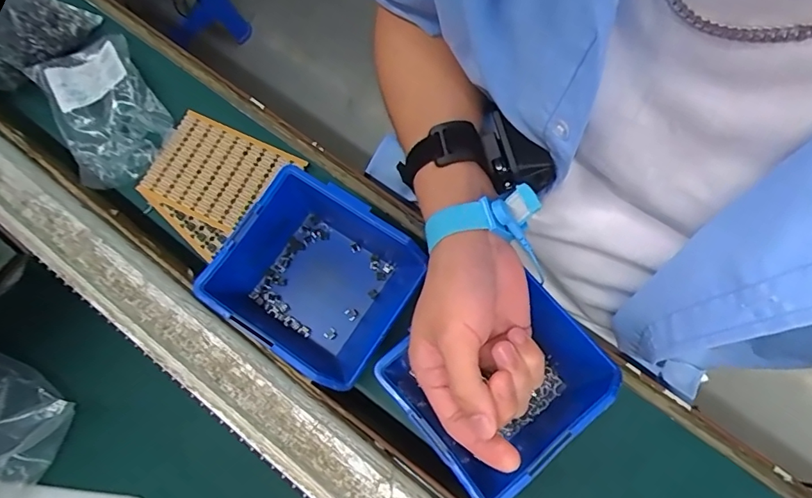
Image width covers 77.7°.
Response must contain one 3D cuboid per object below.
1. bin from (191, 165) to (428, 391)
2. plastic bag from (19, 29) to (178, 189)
[{"bbox_3d":[-0.064,0.023,0.391,0.130,0.065,0.126,31,79,10],"label":"bin"},{"bbox_3d":[-0.284,-0.132,0.473,0.092,0.027,0.167,-32,74,-8],"label":"plastic bag"}]

